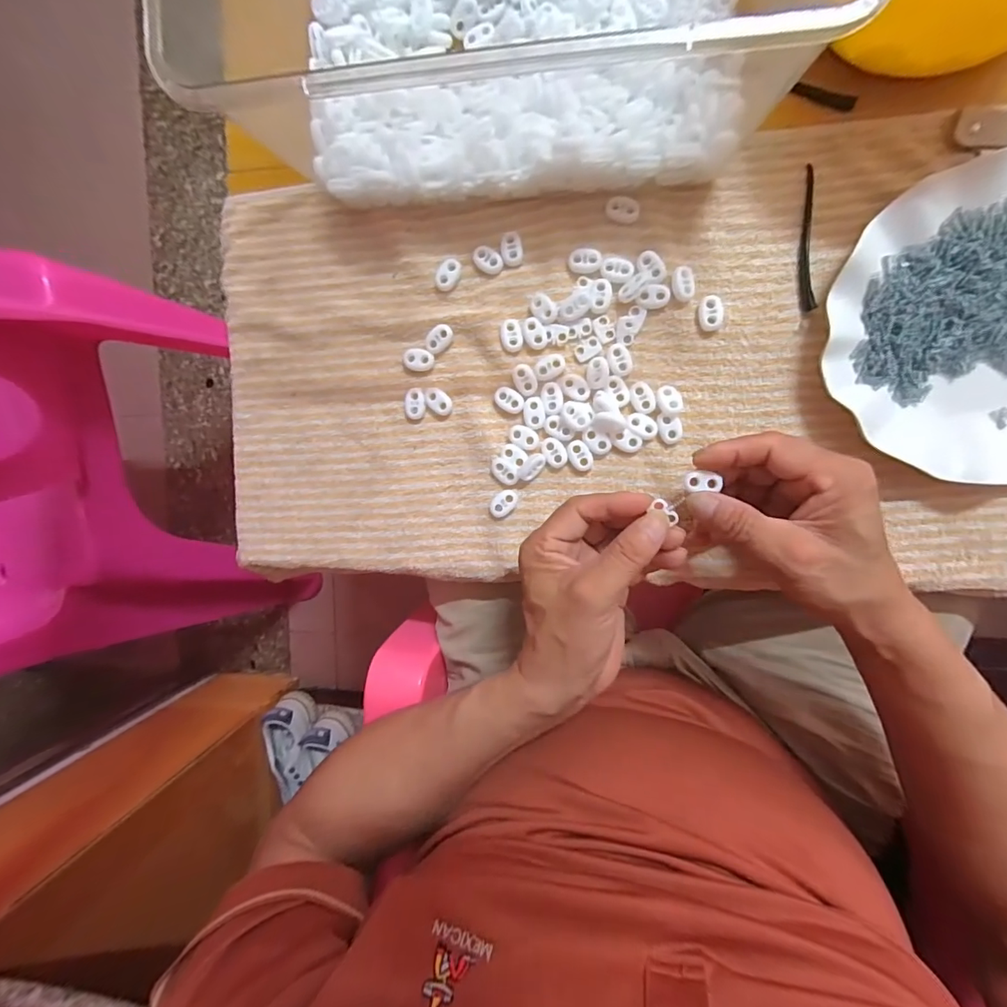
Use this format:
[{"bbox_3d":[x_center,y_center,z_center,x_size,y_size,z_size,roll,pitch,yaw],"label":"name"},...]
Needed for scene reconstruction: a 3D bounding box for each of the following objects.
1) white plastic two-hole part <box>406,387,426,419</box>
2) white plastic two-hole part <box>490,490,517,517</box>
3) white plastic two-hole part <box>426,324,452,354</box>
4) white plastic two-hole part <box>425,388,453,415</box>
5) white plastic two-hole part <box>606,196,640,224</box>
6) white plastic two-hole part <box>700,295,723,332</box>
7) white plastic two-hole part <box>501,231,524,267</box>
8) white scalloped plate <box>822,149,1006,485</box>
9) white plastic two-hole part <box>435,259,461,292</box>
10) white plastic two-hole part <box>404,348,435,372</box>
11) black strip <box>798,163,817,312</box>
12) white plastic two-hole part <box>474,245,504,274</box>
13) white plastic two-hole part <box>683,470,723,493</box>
[{"bbox_3d":[-0.064,-0.073,0.345,0.015,0.006,0.022,3,95,8],"label":"white plastic two-hole part"},{"bbox_3d":[0.000,0.000,0.342,0.015,0.007,0.022,41,99,3],"label":"white plastic two-hole part"},{"bbox_3d":[-0.046,-0.119,0.338,0.021,0.005,0.013,-42,88,9],"label":"white plastic two-hole part"},{"bbox_3d":[-0.047,-0.075,0.343,0.023,0.005,0.015,40,99,3],"label":"white plastic two-hole part"},{"bbox_3d":[0.080,-0.196,0.314,0.022,0.005,0.014,24,97,6],"label":"white plastic two-hole part"},{"bbox_3d":[0.138,-0.126,0.313,0.014,0.008,0.022,-3,94,9],"label":"white plastic two-hole part"},{"bbox_3d":[0.006,-0.177,0.328,0.015,0.006,0.022,-6,94,9],"label":"white plastic two-hole part"},{"bbox_3d":[0.299,-0.107,0.285,0.186,0.023,0.174,1,95,8],"label":"white scalloped plate"},{"bbox_3d":[-0.039,-0.162,0.334,0.014,0.008,0.022,31,98,5],"label":"white plastic two-hole part"},{"bbox_3d":[-0.061,-0.105,0.342,0.022,0.006,0.016,3,95,8],"label":"white plastic two-hole part"},{"bbox_3d":[0.195,-0.170,0.302,0.009,0.005,0.088,-3,94,8],"label":"black strip"},{"bbox_3d":[-0.011,-0.171,0.330,0.022,0.005,0.015,40,99,3],"label":"white plastic two-hole part"},{"bbox_3d":[0.120,-0.013,0.282,0.022,0.004,0.013,-4,94,9],"label":"white plastic two-hole part"}]

